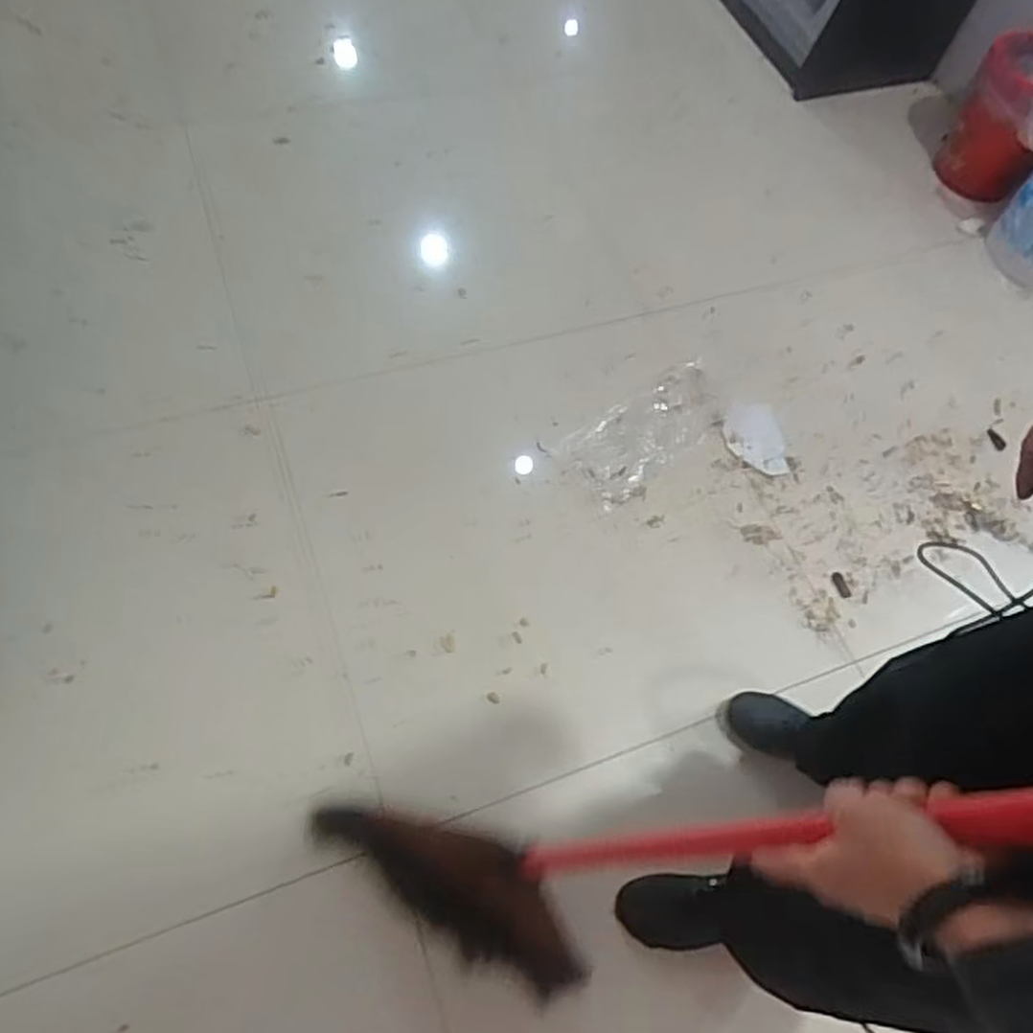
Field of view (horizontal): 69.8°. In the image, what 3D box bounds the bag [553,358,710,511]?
[{"bbox_3d":[0.259,-0.163,1.447,0.365,0.025,0.170,-32,70,-20],"label":"bag"}]

